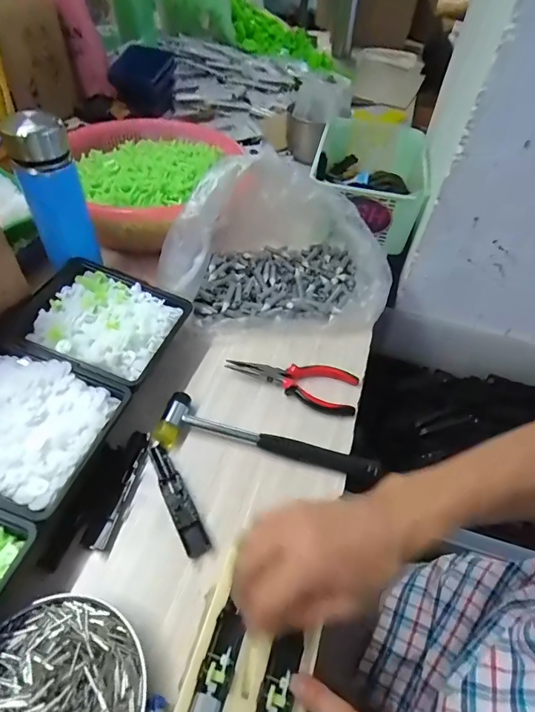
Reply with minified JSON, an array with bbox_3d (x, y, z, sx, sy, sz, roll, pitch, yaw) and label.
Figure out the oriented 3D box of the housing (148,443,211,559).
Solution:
[{"bbox_3d":[-0.089,0.138,0.405,0.022,0.007,0.120,-20,53,-21],"label":"housing"}]

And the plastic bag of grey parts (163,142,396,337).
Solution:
[{"bbox_3d":[0.015,-0.155,0.556,0.295,0.150,0.200,-6,49,-11],"label":"plastic bag of grey parts"}]

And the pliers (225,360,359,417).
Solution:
[{"bbox_3d":[0.031,0.028,0.506,0.156,0.022,0.064,14,49,7],"label":"pliers"}]

